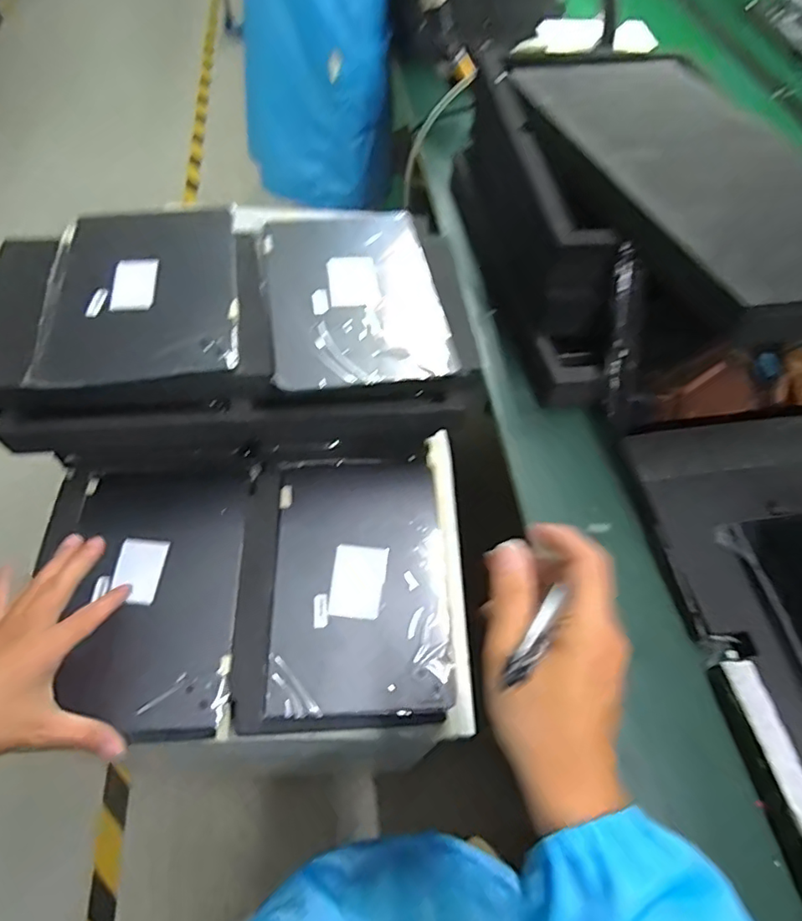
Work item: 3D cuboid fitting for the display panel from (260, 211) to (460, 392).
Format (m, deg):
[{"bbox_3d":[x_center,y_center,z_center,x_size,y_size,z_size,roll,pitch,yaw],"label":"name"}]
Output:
[{"bbox_3d":[-0.051,-0.175,0.565,0.173,0.014,0.249,-8,59,-9],"label":"display panel"}]

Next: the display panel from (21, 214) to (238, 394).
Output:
[{"bbox_3d":[-0.258,-0.174,0.550,0.181,0.018,0.248,-7,59,-9],"label":"display panel"}]

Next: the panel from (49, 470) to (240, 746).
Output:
[{"bbox_3d":[-0.231,0.125,0.519,0.150,0.020,0.247,-3,58,-7],"label":"panel"}]

